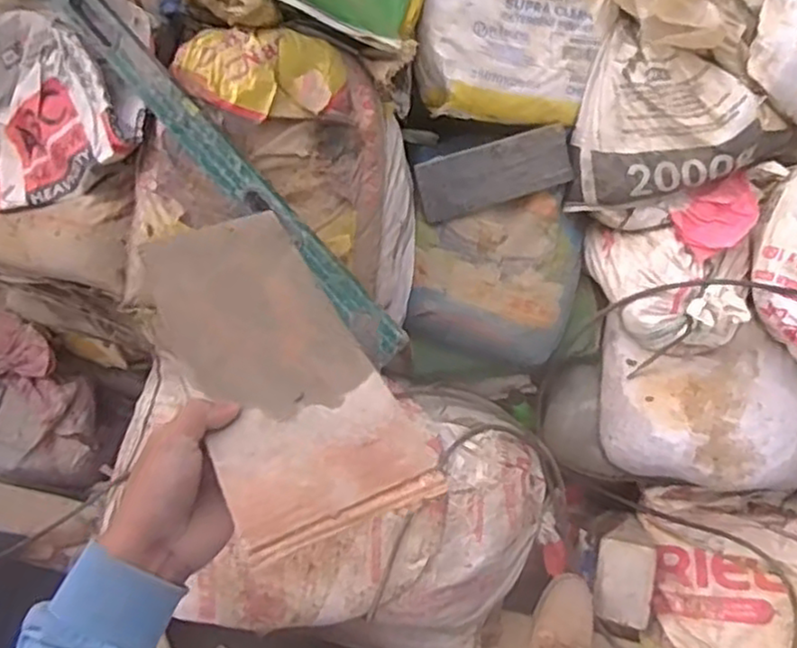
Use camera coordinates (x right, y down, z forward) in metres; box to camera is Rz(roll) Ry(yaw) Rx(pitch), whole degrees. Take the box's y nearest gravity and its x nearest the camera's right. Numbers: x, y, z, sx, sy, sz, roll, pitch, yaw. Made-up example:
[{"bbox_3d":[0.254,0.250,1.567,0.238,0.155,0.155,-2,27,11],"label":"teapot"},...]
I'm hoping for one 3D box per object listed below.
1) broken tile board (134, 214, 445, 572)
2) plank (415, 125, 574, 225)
[{"bbox_3d":[-0.102,0.015,0.532,0.128,0.012,0.343,-20,45,-19],"label":"broken tile board"},{"bbox_3d":[0.172,-0.269,1.257,0.272,0.017,0.109,-17,95,0],"label":"plank"}]

